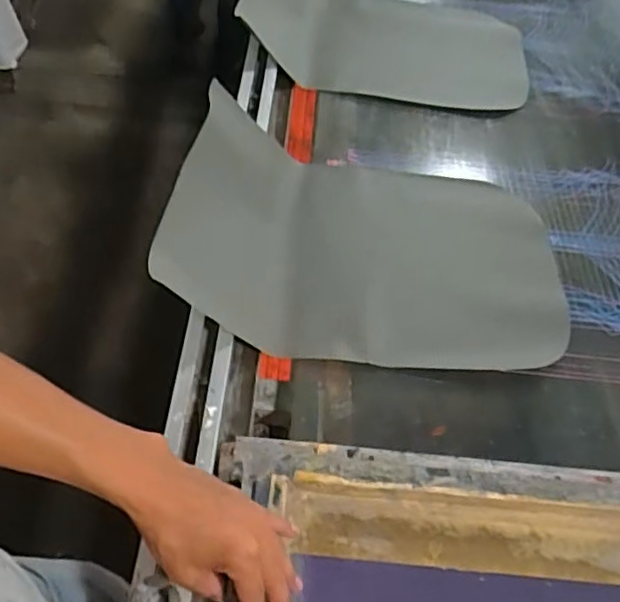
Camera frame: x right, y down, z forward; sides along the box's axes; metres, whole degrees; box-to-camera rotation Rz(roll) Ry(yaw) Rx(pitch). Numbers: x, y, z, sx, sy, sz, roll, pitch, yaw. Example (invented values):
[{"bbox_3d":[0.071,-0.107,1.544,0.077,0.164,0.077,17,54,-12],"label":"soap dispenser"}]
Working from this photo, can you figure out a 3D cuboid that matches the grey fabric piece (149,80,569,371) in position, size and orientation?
[{"bbox_3d":[0.082,-0.084,0.736,0.469,0.128,0.309,4,53,-3],"label":"grey fabric piece"}]

